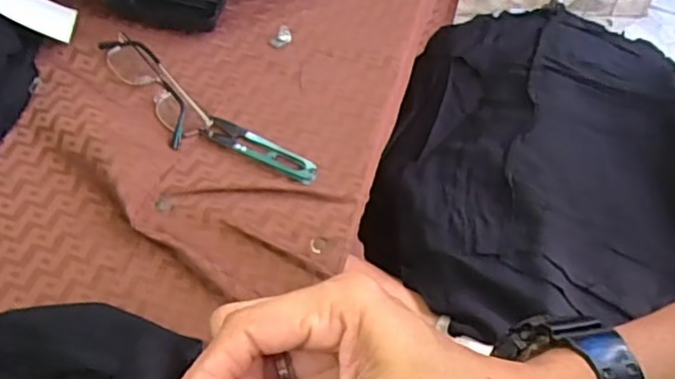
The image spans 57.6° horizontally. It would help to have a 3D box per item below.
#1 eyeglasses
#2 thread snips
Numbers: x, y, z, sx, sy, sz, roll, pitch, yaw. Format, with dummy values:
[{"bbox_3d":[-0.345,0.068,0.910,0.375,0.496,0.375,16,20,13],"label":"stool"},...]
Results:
[{"bbox_3d":[-0.153,-0.088,0.515,0.037,0.022,0.122,-30,60,-23],"label":"eyeglasses"},{"bbox_3d":[-0.061,-0.033,0.491,0.100,0.008,0.026,25,56,15],"label":"thread snips"}]

